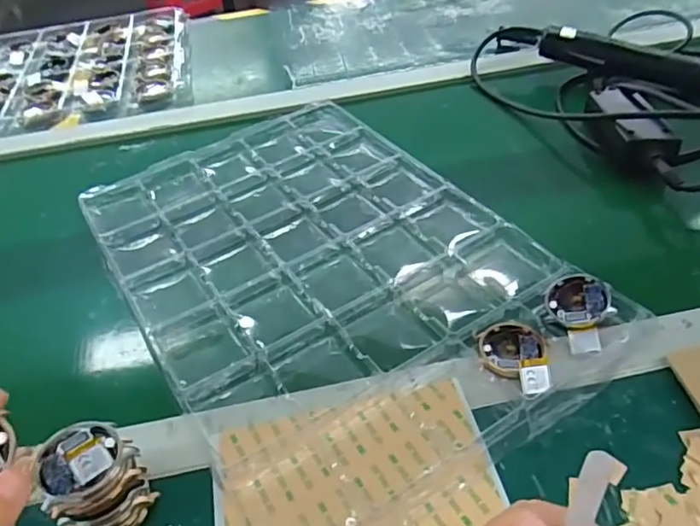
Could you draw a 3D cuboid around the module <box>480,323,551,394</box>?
[{"bbox_3d":[0.113,0.060,0.390,0.045,0.015,0.062,2,44,9],"label":"module"}]

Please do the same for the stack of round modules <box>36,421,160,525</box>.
[{"bbox_3d":[-0.144,0.128,0.324,0.041,0.064,0.049,20,49,25],"label":"stack of round modules"}]

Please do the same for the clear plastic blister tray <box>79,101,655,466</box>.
[{"bbox_3d":[-0.030,-0.010,0.490,0.295,0.018,0.436,-26,47,-20],"label":"clear plastic blister tray"}]

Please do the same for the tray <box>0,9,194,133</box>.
[{"bbox_3d":[-0.455,-0.267,0.805,0.453,0.022,0.301,-11,43,-6],"label":"tray"}]

